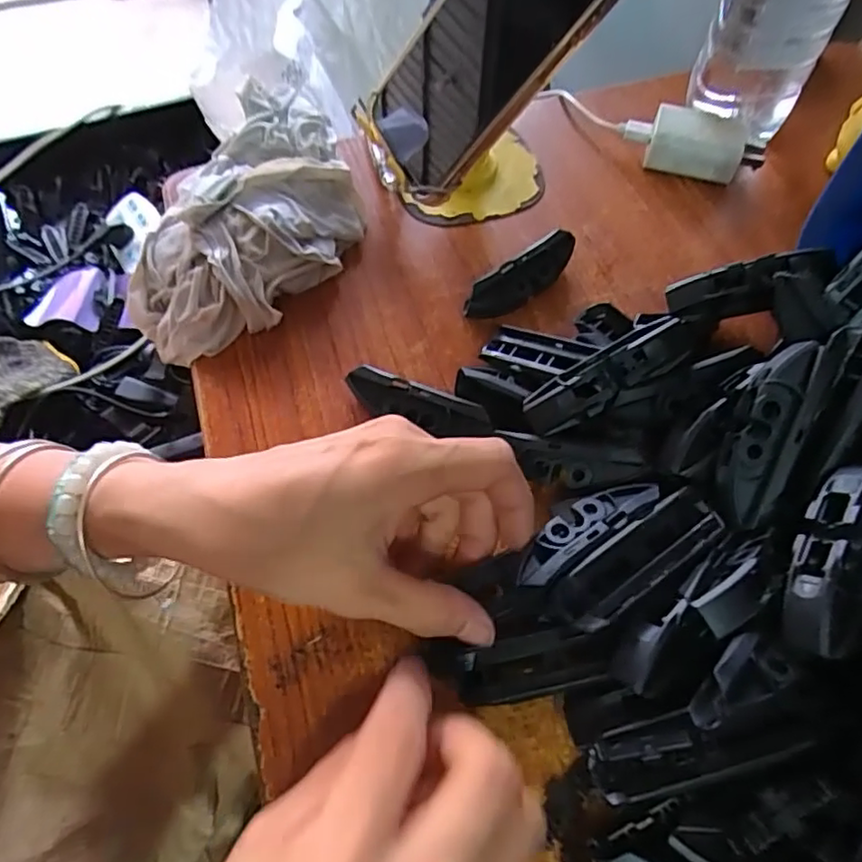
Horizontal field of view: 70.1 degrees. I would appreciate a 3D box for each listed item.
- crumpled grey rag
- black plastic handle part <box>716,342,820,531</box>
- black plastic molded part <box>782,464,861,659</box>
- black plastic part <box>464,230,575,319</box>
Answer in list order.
[{"bbox_3d":[-0.094,-0.115,0.337,0.097,0.039,0.172,20,62,10],"label":"crumpled grey rag"},{"bbox_3d":[0.124,0.001,0.230,0.022,0.012,0.070,18,95,10],"label":"black plastic handle part"},{"bbox_3d":[0.132,0.038,0.199,0.023,0.014,0.069,31,66,17],"label":"black plastic molded part"},{"bbox_3d":[0.049,-0.079,0.326,0.070,0.024,0.017,-34,66,-19],"label":"black plastic part"}]

